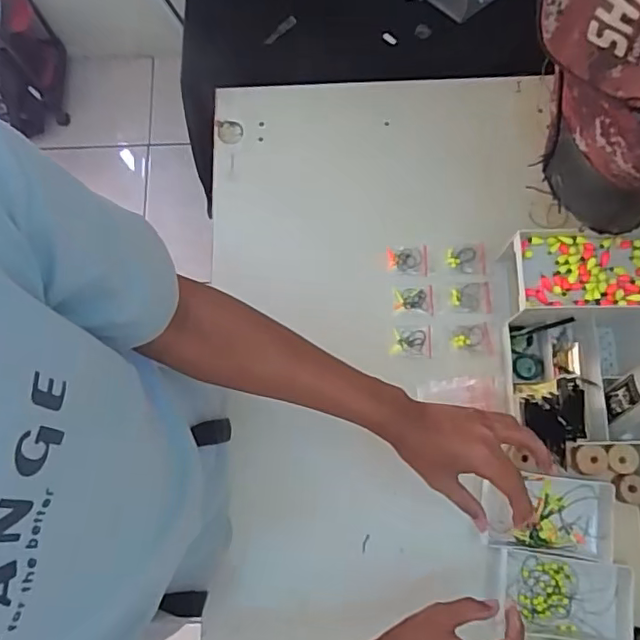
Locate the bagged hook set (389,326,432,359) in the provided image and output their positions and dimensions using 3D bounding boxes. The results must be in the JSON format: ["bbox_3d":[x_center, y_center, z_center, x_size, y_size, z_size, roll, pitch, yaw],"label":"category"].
[{"bbox_3d":[0.110,0.027,0.684,0.049,0.004,0.039,2,78,2],"label":"bagged hook set"}]

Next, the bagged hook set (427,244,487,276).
[{"bbox_3d":[0.170,-0.075,0.701,0.071,0.004,0.043,0,78,2],"label":"bagged hook set"}]

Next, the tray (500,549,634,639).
[{"bbox_3d":[0.262,0.298,0.604,0.129,0.029,0.086,6,78,3],"label":"tray"}]

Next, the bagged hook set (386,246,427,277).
[{"bbox_3d":[0.109,-0.074,0.704,0.051,0.004,0.037,2,78,2],"label":"bagged hook set"}]

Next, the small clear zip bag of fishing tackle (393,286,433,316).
[{"bbox_3d":[0.115,-0.024,0.692,0.047,0.004,0.036,0,78,2],"label":"small clear zip bag of fishing tackle"}]

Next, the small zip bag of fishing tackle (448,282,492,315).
[{"bbox_3d":[0.184,-0.027,0.692,0.051,0.004,0.039,0,78,2],"label":"small zip bag of fishing tackle"}]

